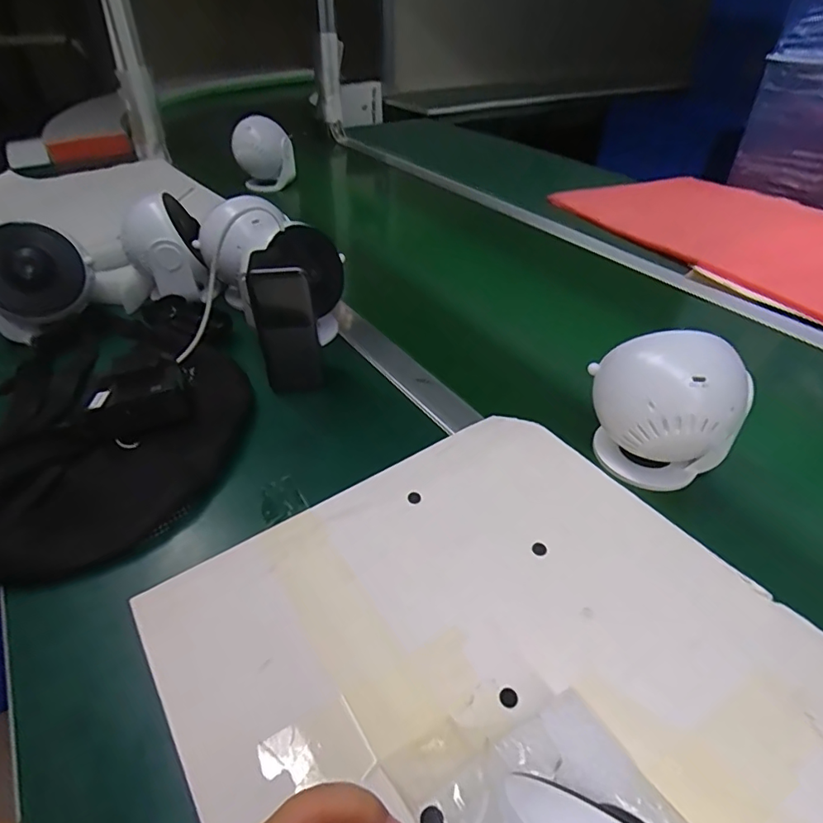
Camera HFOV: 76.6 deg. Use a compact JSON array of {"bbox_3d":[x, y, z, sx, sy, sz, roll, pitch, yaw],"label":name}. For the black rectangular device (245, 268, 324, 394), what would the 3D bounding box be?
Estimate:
[{"bbox_3d":[-0.113,-0.072,0.482,0.054,0.129,0.022,-14,41,-17],"label":"black rectangular device"}]

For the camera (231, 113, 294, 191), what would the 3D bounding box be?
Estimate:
[{"bbox_3d":[-0.273,-0.464,0.965,0.109,0.135,0.096,-8,39,-11],"label":"camera"}]

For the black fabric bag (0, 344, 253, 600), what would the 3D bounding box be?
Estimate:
[{"bbox_3d":[-0.234,0.027,0.423,0.157,0.050,0.274,17,42,20],"label":"black fabric bag"}]

